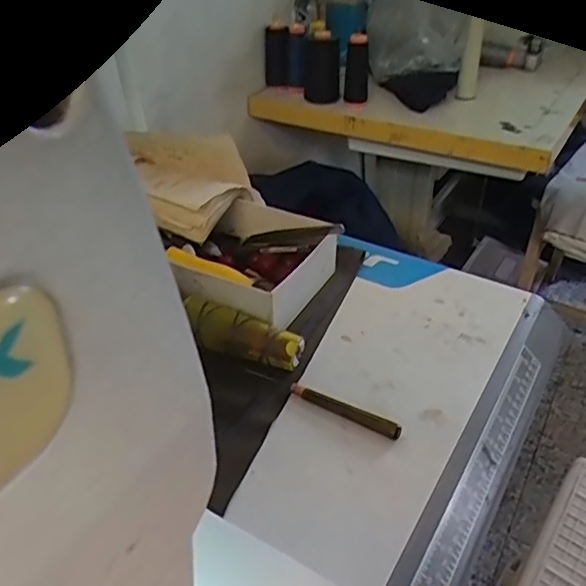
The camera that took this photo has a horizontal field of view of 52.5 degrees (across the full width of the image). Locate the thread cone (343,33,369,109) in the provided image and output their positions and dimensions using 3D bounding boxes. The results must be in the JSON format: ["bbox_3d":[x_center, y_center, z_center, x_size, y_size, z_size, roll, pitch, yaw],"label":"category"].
[{"bbox_3d":[0.109,-0.381,1.020,0.040,0.130,0.040,3,37,7],"label":"thread cone"}]

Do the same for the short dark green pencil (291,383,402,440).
[{"bbox_3d":[0.040,0.093,0.476,0.096,0.009,0.011,20,42,27],"label":"short dark green pencil"}]

